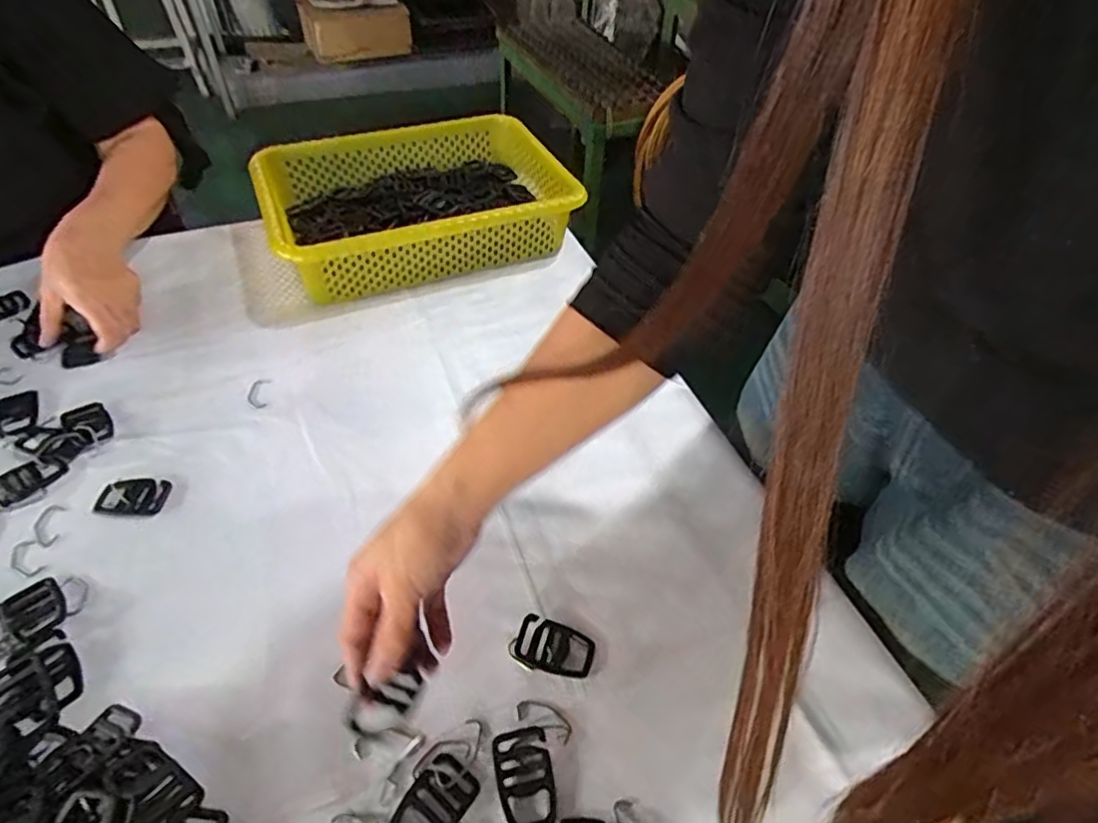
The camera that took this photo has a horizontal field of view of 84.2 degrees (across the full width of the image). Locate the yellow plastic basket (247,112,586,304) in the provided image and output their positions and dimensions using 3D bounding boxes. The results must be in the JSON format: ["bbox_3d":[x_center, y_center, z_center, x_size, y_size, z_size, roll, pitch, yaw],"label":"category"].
[{"bbox_3d":[-0.161,-0.259,0.761,0.352,0.097,0.247,-15,50,-18],"label":"yellow plastic basket"}]

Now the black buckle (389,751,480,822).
[{"bbox_3d":[-0.071,0.240,0.370,0.035,0.004,0.054,32,52,23],"label":"black buckle"}]

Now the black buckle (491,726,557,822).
[{"bbox_3d":[-0.015,0.230,0.382,0.034,0.006,0.055,-8,48,-13],"label":"black buckle"}]

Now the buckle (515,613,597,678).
[{"bbox_3d":[0.005,0.169,0.436,0.055,0.010,0.033,14,47,8],"label":"buckle"}]

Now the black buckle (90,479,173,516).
[{"bbox_3d":[-0.349,0.071,0.508,0.055,0.007,0.035,3,47,-2],"label":"black buckle"}]

